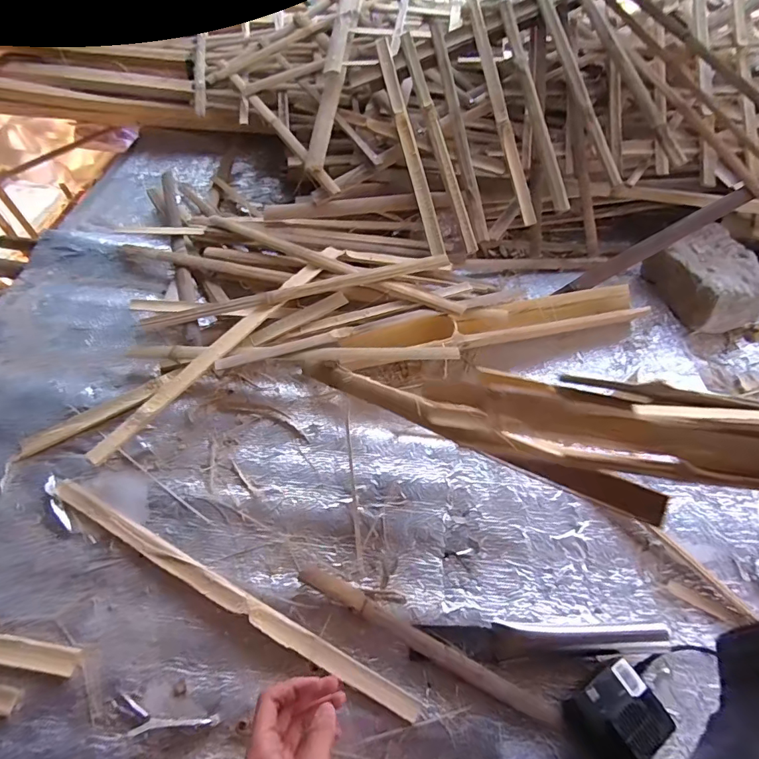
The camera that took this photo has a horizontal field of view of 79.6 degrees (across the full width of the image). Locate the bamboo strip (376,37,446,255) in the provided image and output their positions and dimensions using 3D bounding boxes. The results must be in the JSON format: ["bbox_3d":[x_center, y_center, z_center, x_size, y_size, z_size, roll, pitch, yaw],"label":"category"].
[{"bbox_3d":[0.058,-0.463,0.894,0.027,0.022,0.491,-11,77,-8],"label":"bamboo strip"}]

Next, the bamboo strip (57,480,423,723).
[{"bbox_3d":[-0.192,0.244,0.534,0.513,0.011,0.021,24,57,16],"label":"bamboo strip"}]

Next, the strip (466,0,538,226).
[{"bbox_3d":[0.225,-0.514,0.855,0.026,0.025,0.496,-8,77,-6],"label":"strip"}]

